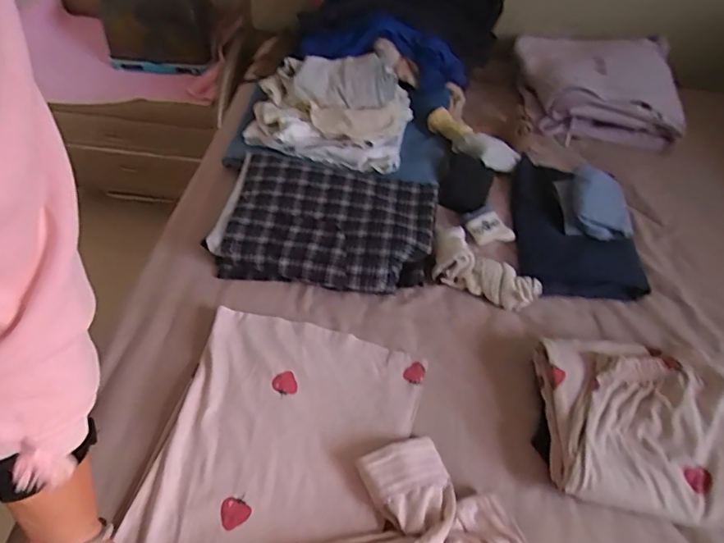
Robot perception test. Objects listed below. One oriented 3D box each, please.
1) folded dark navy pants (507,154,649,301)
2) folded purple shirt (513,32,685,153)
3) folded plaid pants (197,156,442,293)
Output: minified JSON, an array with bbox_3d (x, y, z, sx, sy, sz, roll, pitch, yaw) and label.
[{"bbox_3d":[0.328,-0.072,0.816,0.185,0.038,0.273,3,52,-3],"label":"folded dark navy pants"},{"bbox_3d":[0.472,-0.380,1.024,0.290,0.108,0.299,1,52,-4],"label":"folded purple shirt"},{"bbox_3d":[-0.050,-0.068,0.754,0.296,0.069,0.206,9,52,2],"label":"folded plaid pants"}]

